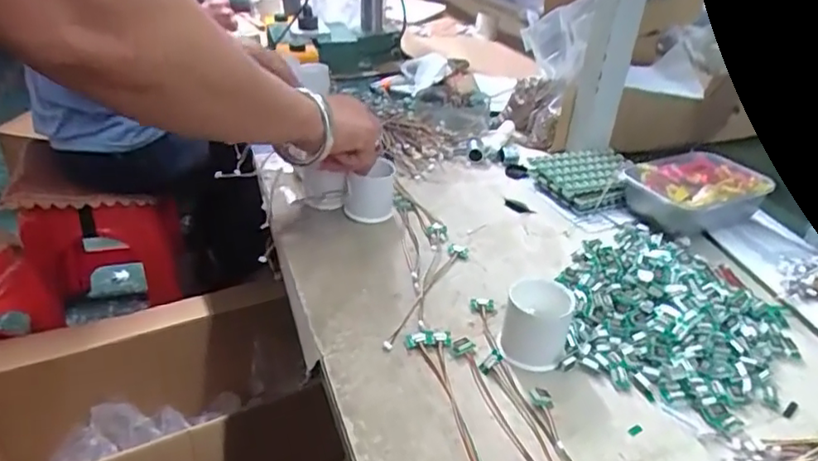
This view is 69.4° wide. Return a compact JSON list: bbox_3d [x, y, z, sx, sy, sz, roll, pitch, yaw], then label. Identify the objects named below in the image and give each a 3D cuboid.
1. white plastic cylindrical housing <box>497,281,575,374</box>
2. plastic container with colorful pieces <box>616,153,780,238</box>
[{"bbox_3d":[0.098,0.073,0.457,0.052,0.058,0.042,7,33,6],"label":"white plastic cylindrical housing"},{"bbox_3d":[0.317,-0.040,0.660,0.139,0.048,0.108,-12,36,-22],"label":"plastic container with colorful pieces"}]

